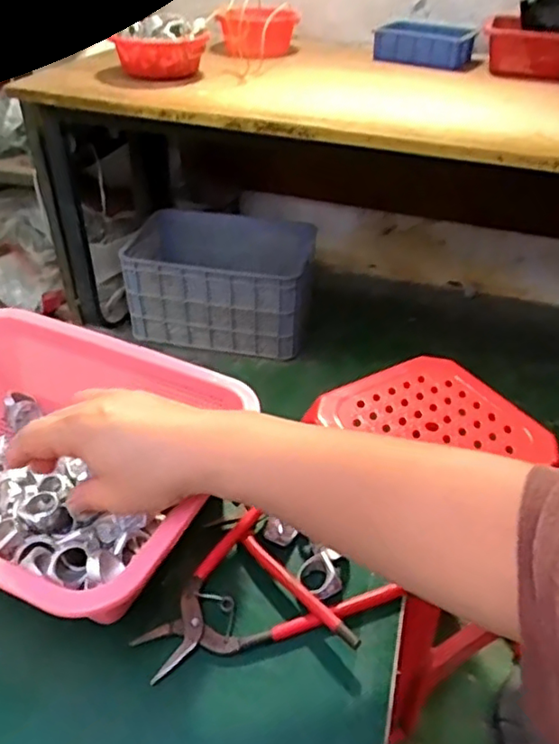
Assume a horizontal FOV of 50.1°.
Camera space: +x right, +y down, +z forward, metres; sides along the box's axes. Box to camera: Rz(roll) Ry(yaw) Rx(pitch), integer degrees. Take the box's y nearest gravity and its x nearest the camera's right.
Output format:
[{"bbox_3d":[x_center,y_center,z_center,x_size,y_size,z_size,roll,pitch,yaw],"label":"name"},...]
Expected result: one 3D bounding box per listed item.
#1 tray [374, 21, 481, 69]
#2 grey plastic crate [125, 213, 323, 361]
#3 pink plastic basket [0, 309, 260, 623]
[{"bbox_3d":[0.355,-0.812,1.476,0.115,0.085,0.235,-28,47,-31],"label":"tray"},{"bbox_3d":[-0.171,-0.263,1.762,0.530,0.325,0.328,3,38,3],"label":"grey plastic crate"},{"bbox_3d":[-0.166,0.056,0.413,0.256,0.068,0.191,17,41,20],"label":"pink plastic basket"}]

